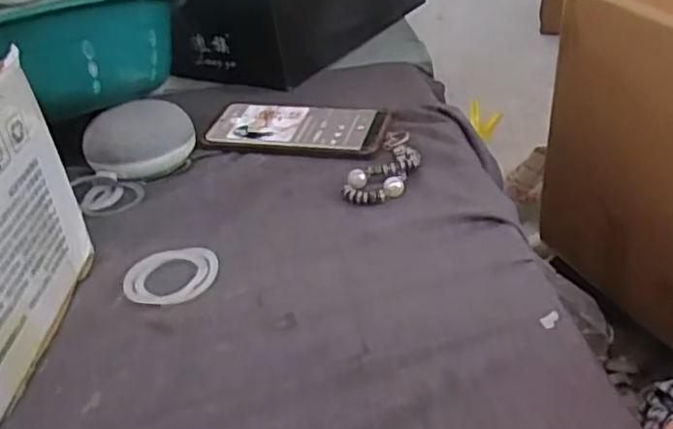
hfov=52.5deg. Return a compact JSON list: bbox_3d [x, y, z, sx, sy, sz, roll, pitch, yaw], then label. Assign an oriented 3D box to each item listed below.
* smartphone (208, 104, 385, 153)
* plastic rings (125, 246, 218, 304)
[{"bbox_3d":[-0.039,-0.082,0.642,0.167,0.016,0.066,3,34,14],"label":"smartphone"},{"bbox_3d":[-0.117,0.041,0.483,0.065,0.005,0.065,-5,33,3],"label":"plastic rings"}]

